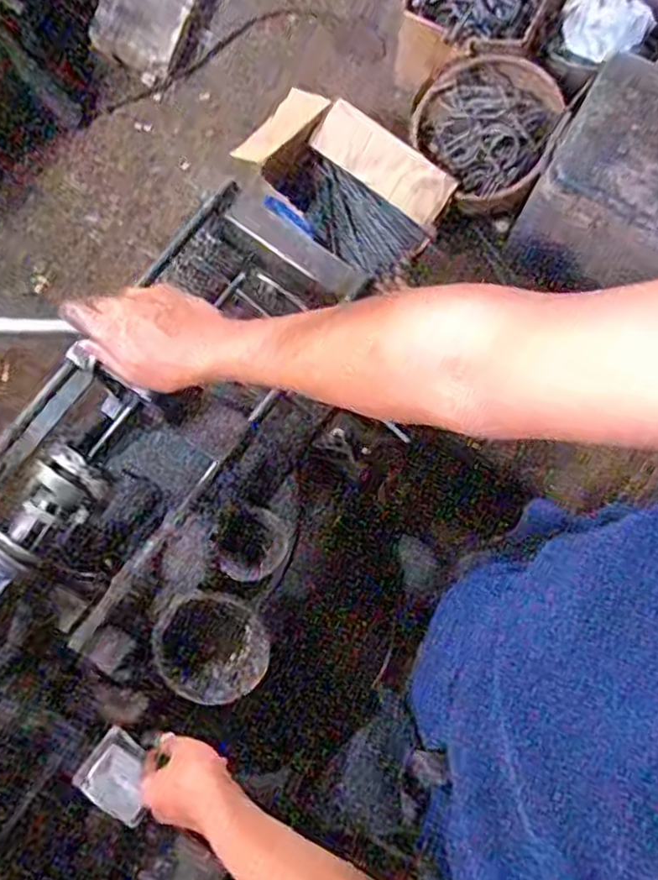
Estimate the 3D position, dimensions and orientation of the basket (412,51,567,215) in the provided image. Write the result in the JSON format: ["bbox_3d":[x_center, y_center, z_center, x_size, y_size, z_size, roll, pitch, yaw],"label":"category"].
[{"bbox_3d":[0.341,-0.678,1.465,0.299,0.116,0.331,30,97,11],"label":"basket"}]

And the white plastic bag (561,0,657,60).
[{"bbox_3d":[0.616,-0.945,1.497,0.203,0.089,0.153,33,81,5],"label":"white plastic bag"}]

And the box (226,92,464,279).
[{"bbox_3d":[0.026,-0.556,1.473,0.455,0.192,0.264,25,81,4],"label":"box"}]

